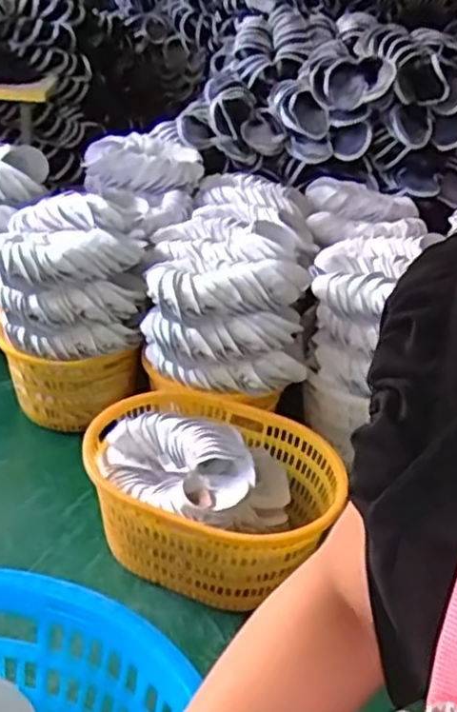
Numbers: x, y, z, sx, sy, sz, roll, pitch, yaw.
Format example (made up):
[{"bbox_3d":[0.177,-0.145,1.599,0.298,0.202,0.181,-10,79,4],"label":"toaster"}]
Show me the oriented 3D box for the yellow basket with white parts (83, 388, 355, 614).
[{"bbox_3d":[-0.043,0.318,1.697,0.582,0.299,0.451,14,32,13],"label":"yellow basket with white parts"}]

